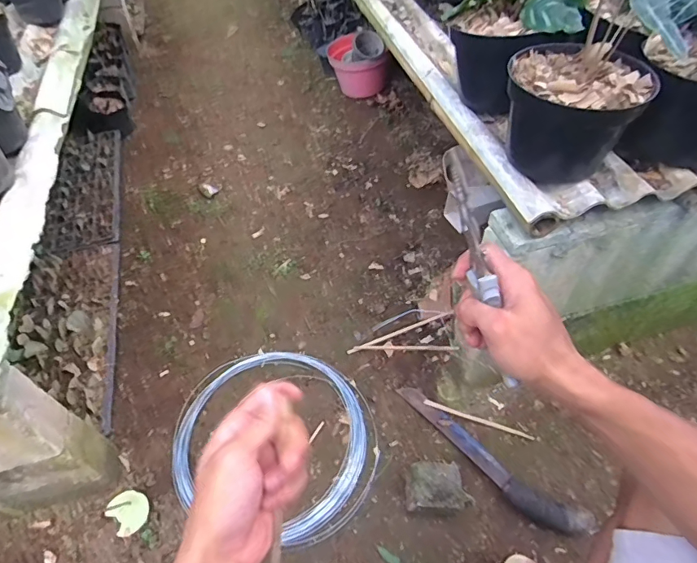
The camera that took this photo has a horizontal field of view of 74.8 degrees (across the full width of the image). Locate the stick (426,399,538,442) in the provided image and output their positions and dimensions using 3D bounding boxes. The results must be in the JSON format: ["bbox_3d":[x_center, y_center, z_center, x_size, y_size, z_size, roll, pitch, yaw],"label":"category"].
[{"bbox_3d":[0.249,0.267,0.883,0.208,0.010,0.011,16,54,17],"label":"stick"}]

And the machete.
[{"bbox_3d":[0.242,0.316,0.828,0.393,0.036,0.070,34,61,28],"label":"machete"}]

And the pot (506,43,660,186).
[{"bbox_3d":[0.292,-0.220,0.611,0.160,0.133,0.151,-1,51,1],"label":"pot"}]

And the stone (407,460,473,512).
[{"bbox_3d":[0.157,0.355,0.789,0.117,0.055,0.079,-3,51,3],"label":"stone"}]

